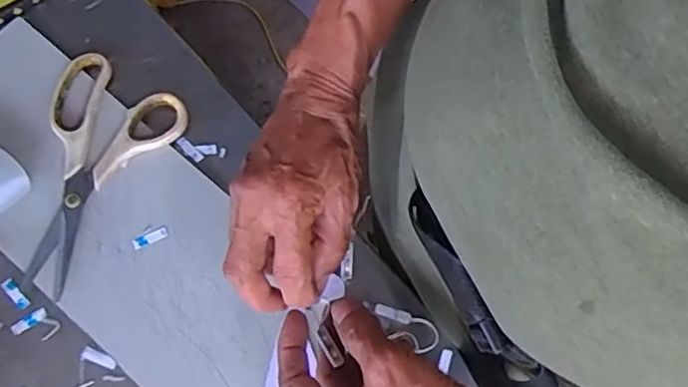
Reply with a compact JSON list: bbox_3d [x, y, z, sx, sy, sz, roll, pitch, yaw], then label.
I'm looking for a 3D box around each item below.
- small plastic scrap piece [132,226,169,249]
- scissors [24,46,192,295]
[{"bbox_3d":[-0.143,0.032,0.456,0.026,0.004,0.008,-27,75,-9],"label":"small plastic scrap piece"},{"bbox_3d":[-0.204,-0.020,0.467,0.100,0.012,0.168,30,75,8],"label":"scissors"}]

